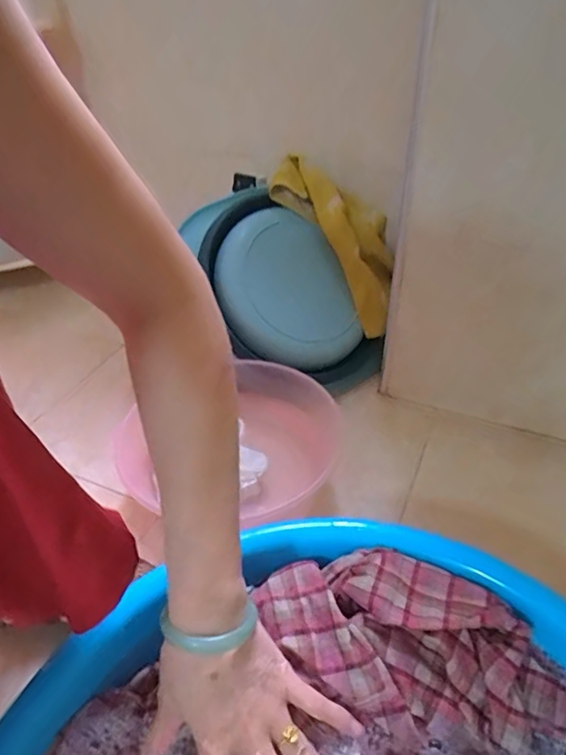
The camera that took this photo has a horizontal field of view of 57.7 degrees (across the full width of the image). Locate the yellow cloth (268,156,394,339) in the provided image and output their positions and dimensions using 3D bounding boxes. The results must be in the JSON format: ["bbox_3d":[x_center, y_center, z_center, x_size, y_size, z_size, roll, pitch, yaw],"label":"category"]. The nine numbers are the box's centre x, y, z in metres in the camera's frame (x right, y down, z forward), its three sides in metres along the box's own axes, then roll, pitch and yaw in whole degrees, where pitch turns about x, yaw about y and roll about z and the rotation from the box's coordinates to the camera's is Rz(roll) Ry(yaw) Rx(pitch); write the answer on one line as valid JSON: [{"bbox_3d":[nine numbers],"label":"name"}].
[{"bbox_3d":[0.107,-0.236,0.869,0.124,0.326,0.080,-39,7,-40],"label":"yellow cloth"}]

